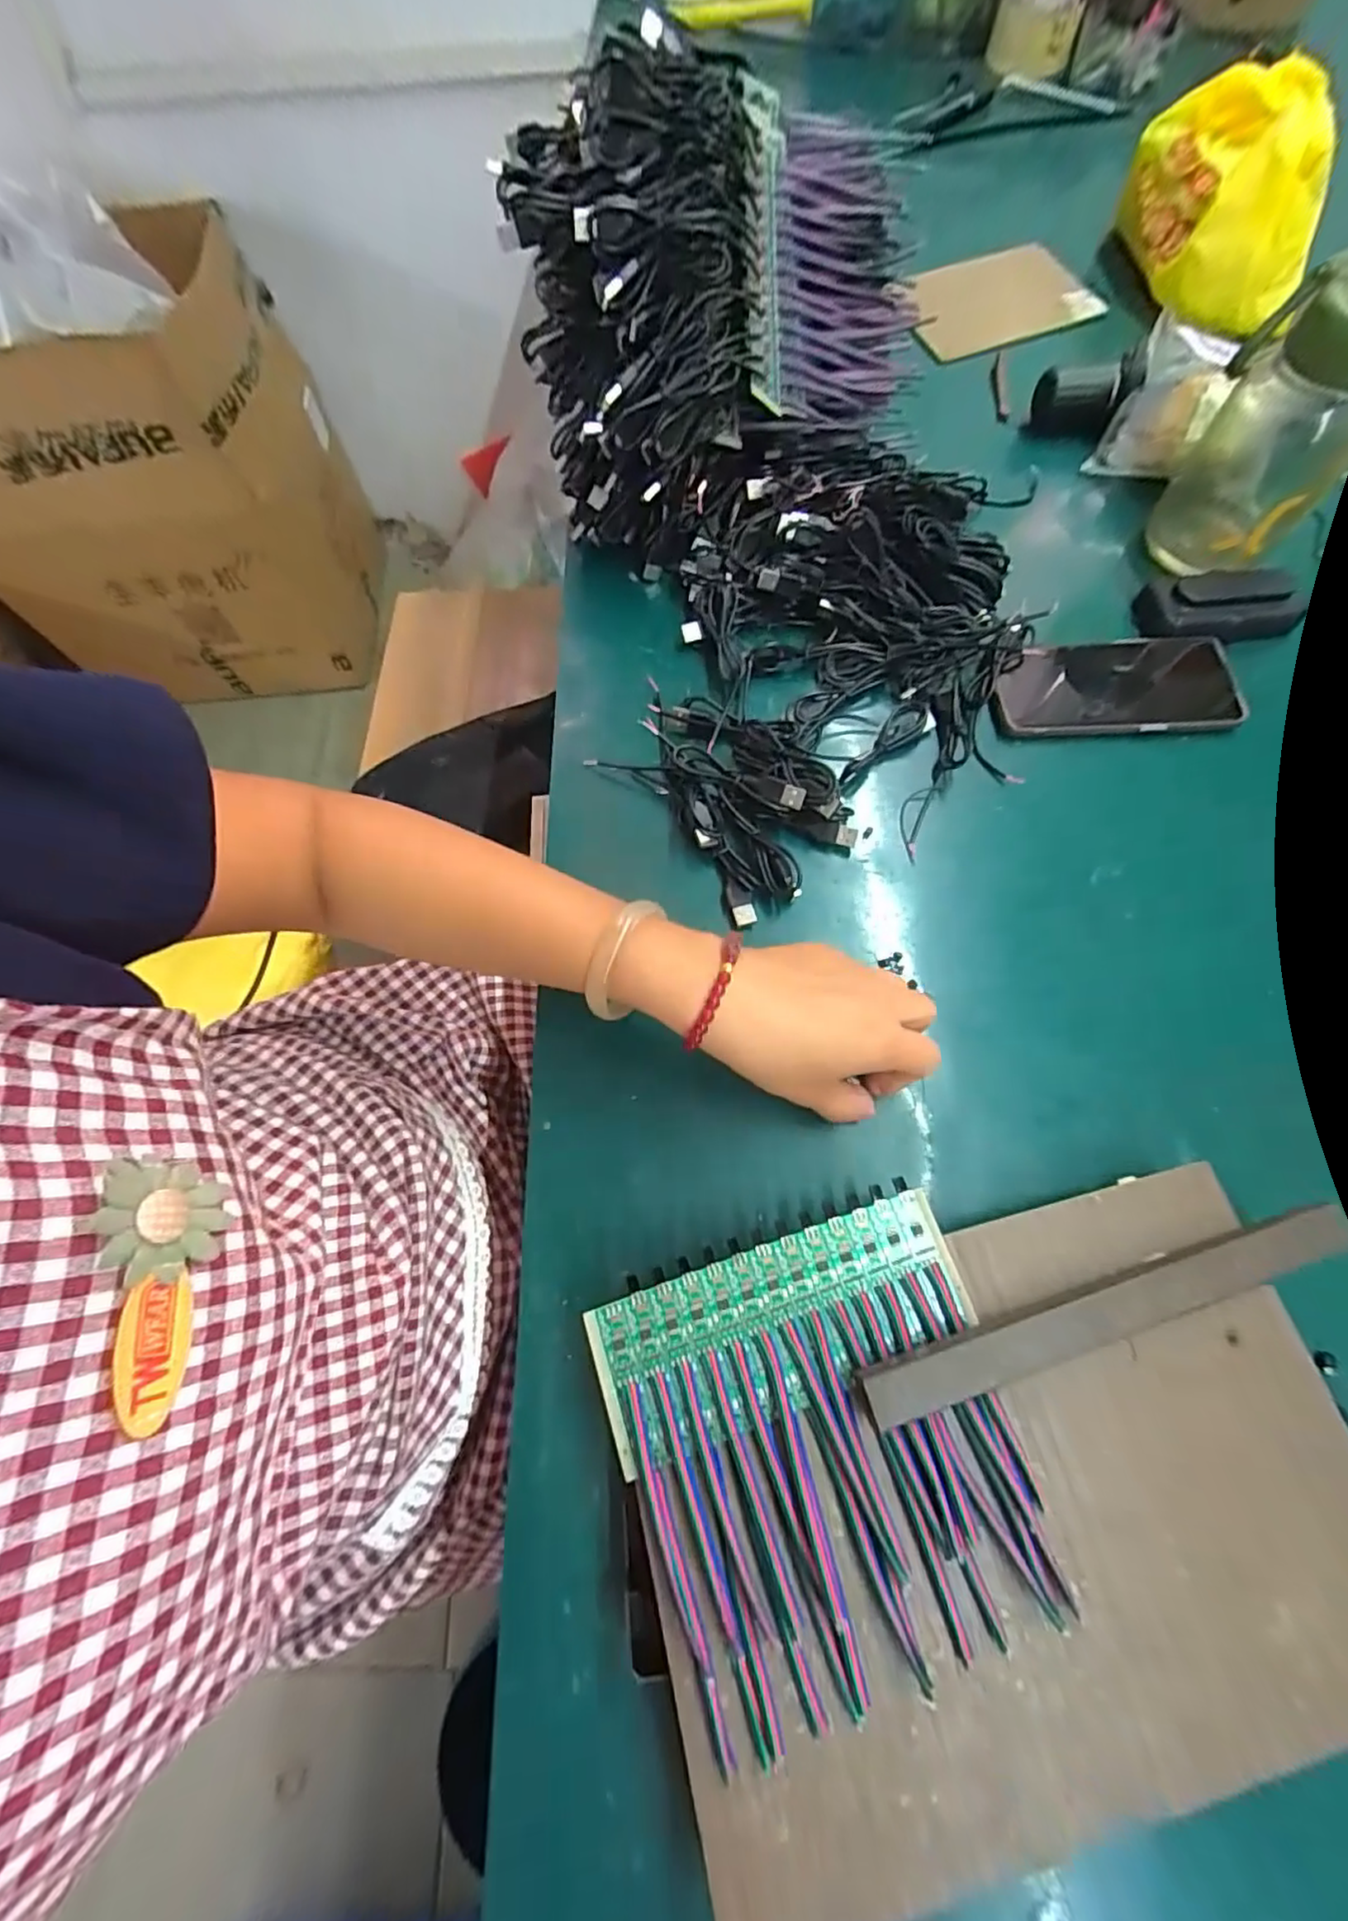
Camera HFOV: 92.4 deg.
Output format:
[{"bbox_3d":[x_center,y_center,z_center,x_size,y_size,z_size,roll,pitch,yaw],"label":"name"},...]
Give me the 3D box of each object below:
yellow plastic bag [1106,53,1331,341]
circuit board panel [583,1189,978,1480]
[{"bbox_3d":[0.475,-0.649,0.558,0.111,0.115,0.181,-5,69,1],"label":"yellow plastic bag"},{"bbox_3d":[0.049,0.161,0.287,0.163,0.004,0.064,-17,72,-8],"label":"circuit board panel"}]

